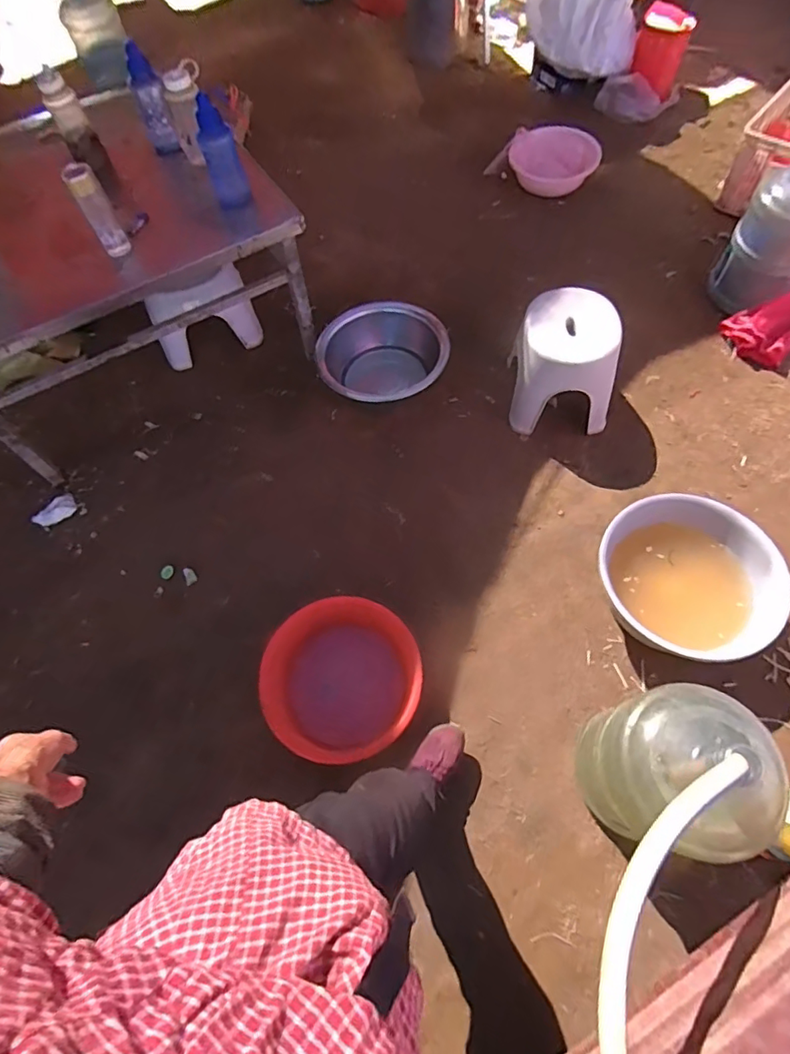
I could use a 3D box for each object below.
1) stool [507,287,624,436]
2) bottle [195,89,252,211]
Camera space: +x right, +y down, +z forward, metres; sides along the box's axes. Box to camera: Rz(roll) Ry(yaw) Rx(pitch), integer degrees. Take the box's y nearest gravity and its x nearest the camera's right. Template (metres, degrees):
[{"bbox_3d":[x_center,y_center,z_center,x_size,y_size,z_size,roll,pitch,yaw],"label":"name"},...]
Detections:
[{"bbox_3d":[0.499,-0.506,1.590,0.295,0.256,0.348,0,62,3],"label":"stool"},{"bbox_3d":[-0.436,-0.938,1.331,0.092,0.234,0.066,-18,63,-6],"label":"bottle"}]

